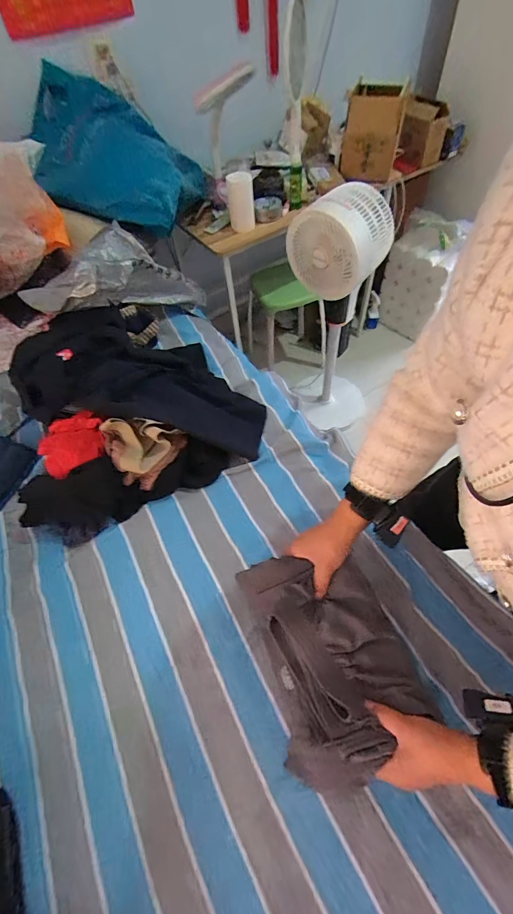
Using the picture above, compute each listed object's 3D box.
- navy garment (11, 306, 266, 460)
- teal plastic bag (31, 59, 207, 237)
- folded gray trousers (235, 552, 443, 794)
[{"bbox_3d":[-0.236,-0.179,0.805,0.531,0.127,0.309,8,58,10],"label":"navy garment"},{"bbox_3d":[-0.381,-0.855,1.085,0.481,0.285,0.382,-18,58,-7],"label":"teal plastic bag"},{"bbox_3d":[0.104,0.270,0.518,0.194,0.077,0.269,-15,58,-6],"label":"folded gray trousers"}]

